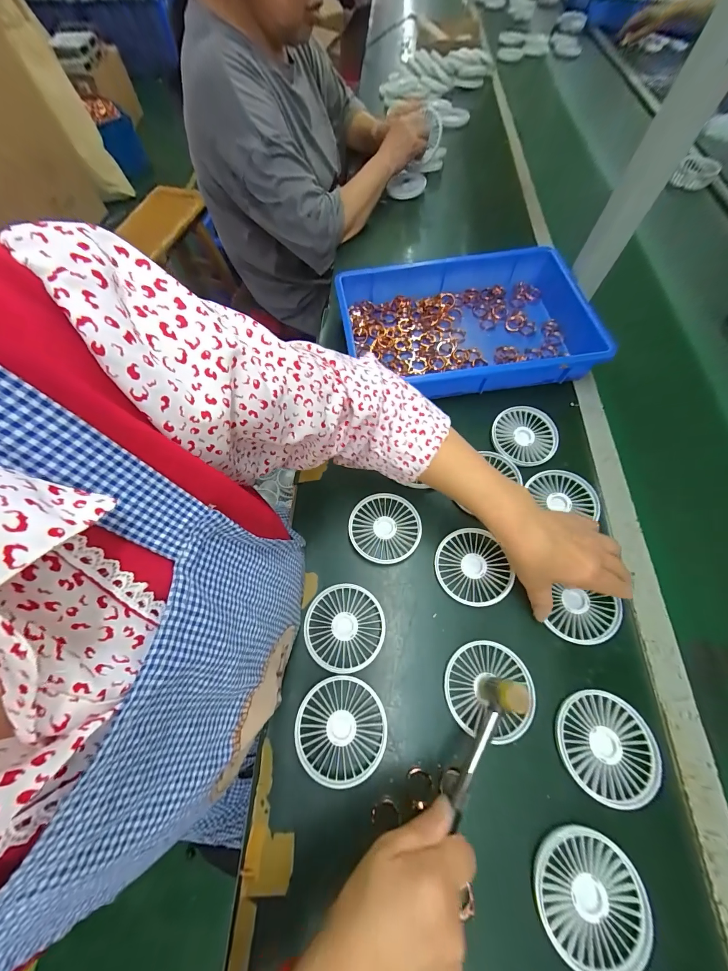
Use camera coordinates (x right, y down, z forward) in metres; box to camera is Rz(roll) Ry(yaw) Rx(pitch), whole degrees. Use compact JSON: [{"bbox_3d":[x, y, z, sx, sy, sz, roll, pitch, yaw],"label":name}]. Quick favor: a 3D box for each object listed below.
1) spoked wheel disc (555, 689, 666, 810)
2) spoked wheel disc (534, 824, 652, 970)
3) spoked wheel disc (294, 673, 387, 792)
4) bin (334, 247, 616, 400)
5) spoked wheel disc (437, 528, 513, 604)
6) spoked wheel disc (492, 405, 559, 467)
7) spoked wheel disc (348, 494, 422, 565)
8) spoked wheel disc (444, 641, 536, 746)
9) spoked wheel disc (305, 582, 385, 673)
[{"bbox_3d":[0.232,0.249,0.316,0.088,0.008,0.086,-1,64,3],"label":"spoked wheel disc"},{"bbox_3d":[0.190,0.343,0.274,0.086,0.008,0.087,-1,64,3],"label":"spoked wheel disc"},{"bbox_3d":[-0.023,0.244,0.331,0.087,0.010,0.087,-1,64,3],"label":"spoked wheel disc"},{"bbox_3d":[0.159,-0.249,0.524,0.366,0.072,0.246,-8,64,-1],"label":"bin"},{"bbox_3d":[0.127,0.097,0.393,0.078,0.009,0.087,-16,64,-5],"label":"spoked wheel disc"},{"bbox_3d":[0.226,-0.071,0.464,0.089,0.013,0.085,-1,64,3],"label":"spoked wheel disc"},{"bbox_3d":[0.027,0.054,0.419,0.085,0.016,0.089,-1,64,3],"label":"spoked wheel disc"},{"bbox_3d":[0.129,0.210,0.339,0.087,0.007,0.086,-1,64,3],"label":"spoked wheel disc"},{"bbox_3d":[-0.022,0.159,0.371,0.088,0.012,0.087,-1,64,3],"label":"spoked wheel disc"}]

